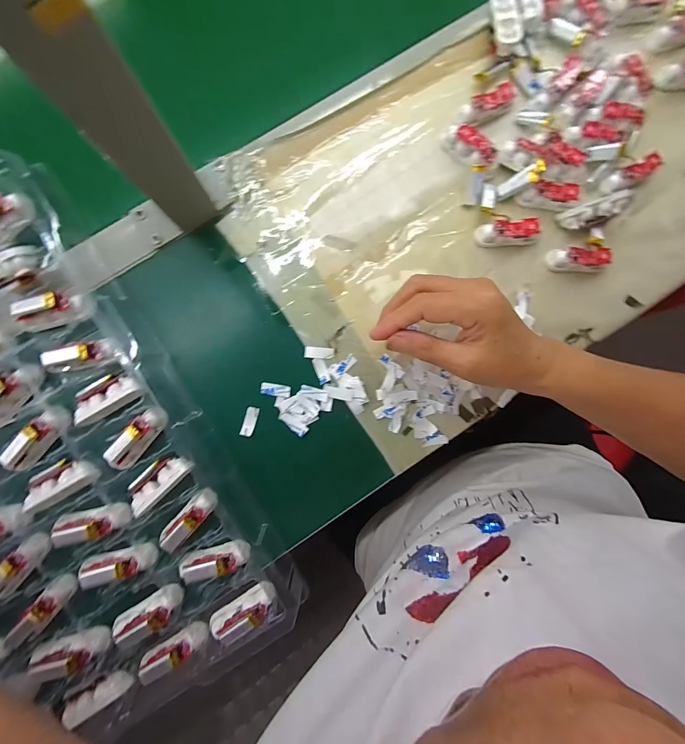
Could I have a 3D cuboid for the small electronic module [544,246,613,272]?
[{"bbox_3d":[0.232,-0.111,0.332,0.050,0.022,0.021,3,95,-8],"label":"small electronic module"}]

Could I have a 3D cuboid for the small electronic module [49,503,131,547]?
[{"bbox_3d":[-0.216,0.132,0.287,0.061,0.027,0.023,-15,91,-5],"label":"small electronic module"}]

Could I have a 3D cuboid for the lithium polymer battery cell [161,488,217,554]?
[{"bbox_3d":[-0.133,0.128,0.292,0.021,0.013,0.058,43,87,-3],"label":"lithium polymer battery cell"}]

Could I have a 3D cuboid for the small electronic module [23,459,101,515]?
[{"bbox_3d":[-0.246,0.097,0.291,0.064,0.014,0.031,-33,92,-4],"label":"small electronic module"}]

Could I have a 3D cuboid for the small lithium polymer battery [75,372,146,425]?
[{"bbox_3d":[-0.204,0.021,0.290,0.058,0.009,0.029,-29,92,-4],"label":"small lithium polymer battery"}]

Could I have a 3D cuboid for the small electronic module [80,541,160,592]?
[{"bbox_3d":[-0.195,0.168,0.290,0.059,0.021,0.022,-16,91,-5],"label":"small electronic module"}]

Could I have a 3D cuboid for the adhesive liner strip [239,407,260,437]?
[{"bbox_3d":[-0.087,0.047,0.316,0.012,0.005,0.027,17,88,-4],"label":"adhesive liner strip"}]

